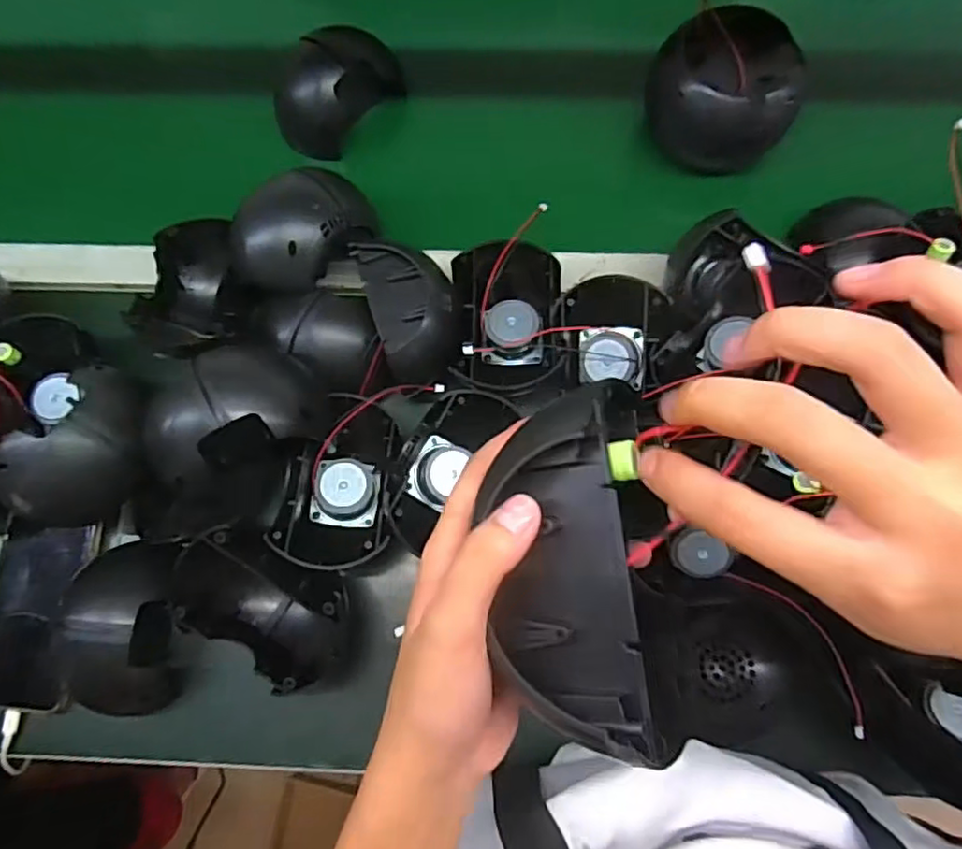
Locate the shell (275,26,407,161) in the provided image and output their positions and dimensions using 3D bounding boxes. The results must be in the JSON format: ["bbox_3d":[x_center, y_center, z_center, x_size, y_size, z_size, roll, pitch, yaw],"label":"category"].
[{"bbox_3d":[-0.132,-0.314,0.605,0.124,0.063,0.088,-21,77,-4],"label":"shell"}]

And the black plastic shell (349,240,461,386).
[{"bbox_3d":[-0.054,-0.094,0.514,0.066,0.046,0.111,-16,77,-3],"label":"black plastic shell"}]

